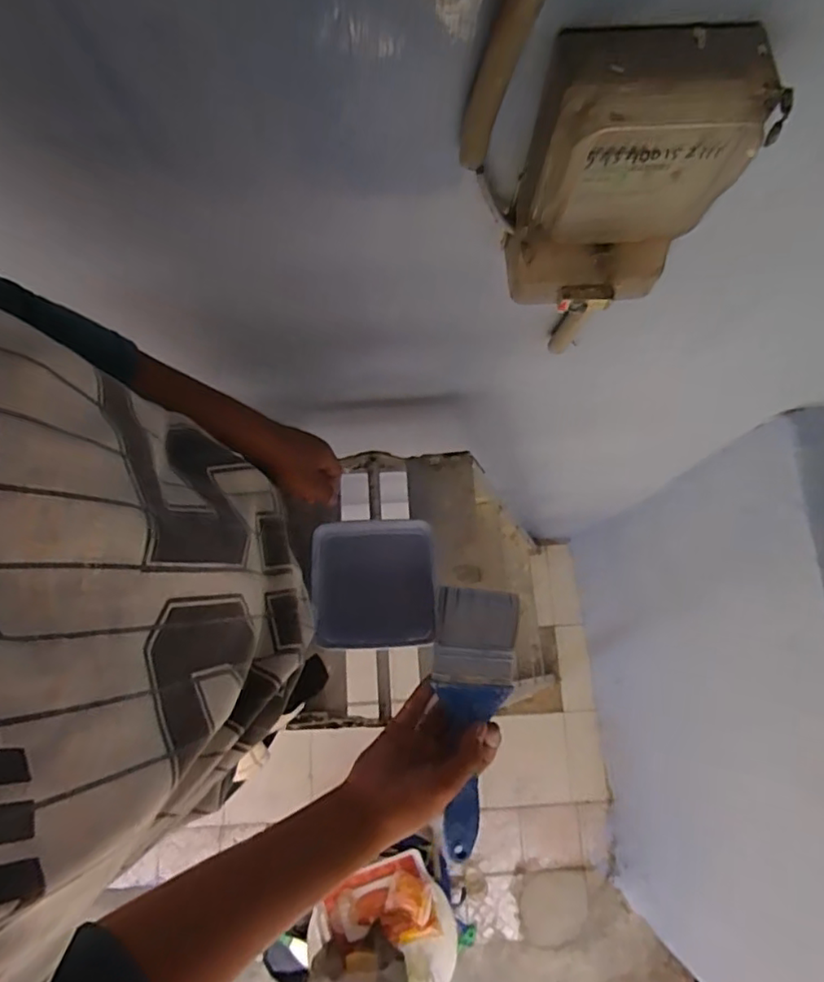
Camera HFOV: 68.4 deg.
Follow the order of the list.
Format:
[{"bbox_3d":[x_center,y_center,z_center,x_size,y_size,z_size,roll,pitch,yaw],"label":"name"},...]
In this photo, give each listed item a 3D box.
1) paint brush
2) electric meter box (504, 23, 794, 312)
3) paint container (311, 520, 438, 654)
[{"bbox_3d":[0.048,0.190,0.508,0.069,0.018,0.209,6,81,0],"label":"paint brush"},{"bbox_3d":[0.147,-0.215,0.434,0.132,0.184,0.073,0,76,-1],"label":"electric meter box"},{"bbox_3d":[-0.051,0.133,0.812,0.147,0.172,0.151,0,76,-1],"label":"paint container"}]

